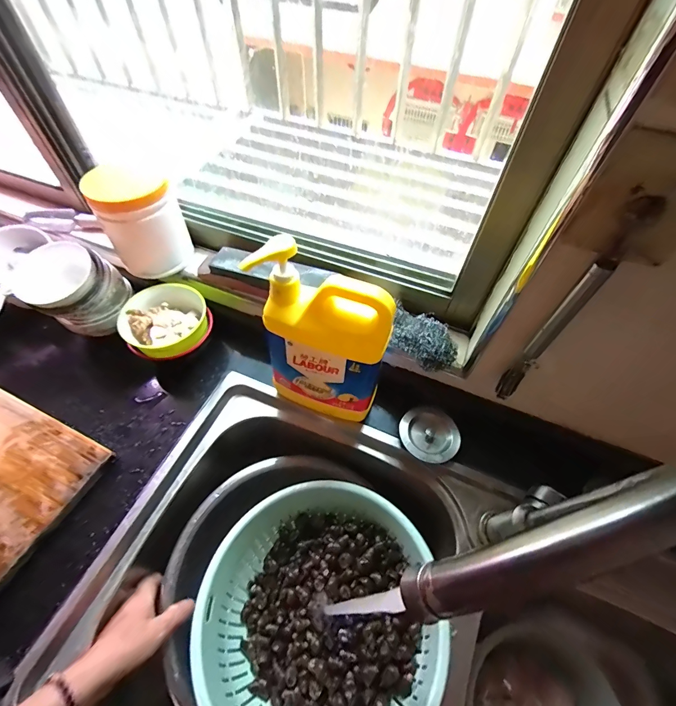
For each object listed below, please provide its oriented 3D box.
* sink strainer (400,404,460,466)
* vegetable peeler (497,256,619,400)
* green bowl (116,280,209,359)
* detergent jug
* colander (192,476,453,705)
[{"bbox_3d":[0.131,0.115,0.493,0.081,0.013,0.073,37,63,21],"label":"sink strainer"},{"bbox_3d":[0.207,-0.010,0.348,0.018,0.196,0.020,-39,65,-24],"label":"vegetable peeler"},{"bbox_3d":[-0.258,-0.046,0.527,0.117,0.051,0.123,0,56,-1],"label":"green bowl"},{"bbox_3d":[-0.014,-0.007,0.428,0.140,0.254,0.070,22,58,14],"label":"detergent jug"},{"bbox_3d":[-0.021,0.285,0.397,0.250,0.111,0.261,0,56,-1],"label":"colander"}]

